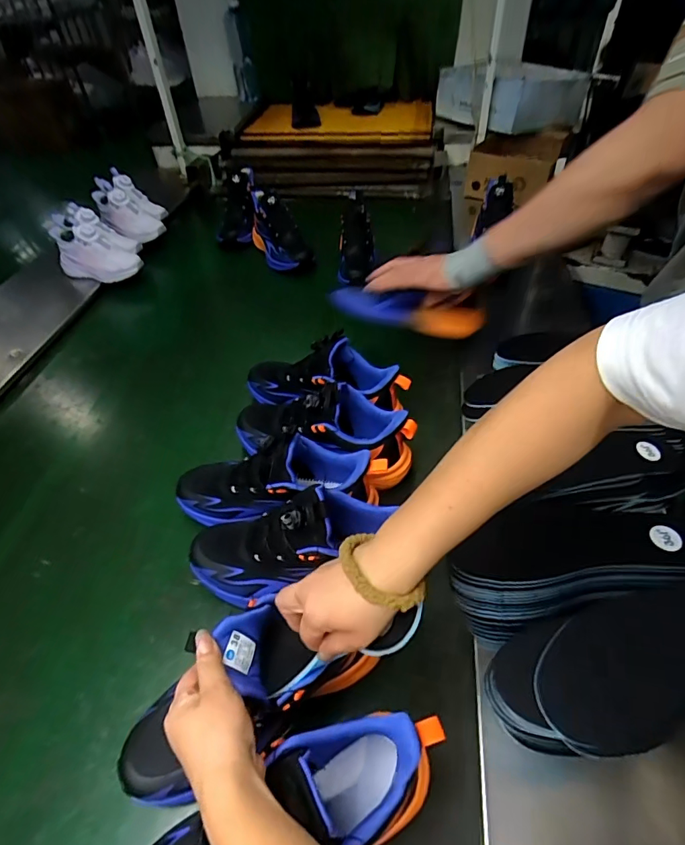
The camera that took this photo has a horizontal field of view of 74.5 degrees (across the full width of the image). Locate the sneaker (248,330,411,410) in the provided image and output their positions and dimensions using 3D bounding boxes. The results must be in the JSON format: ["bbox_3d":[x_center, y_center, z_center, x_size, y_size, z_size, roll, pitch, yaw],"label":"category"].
[{"bbox_3d":[-0.040,-0.061,0.655,0.265,0.116,0.098,0,45,23],"label":"sneaker"}]

